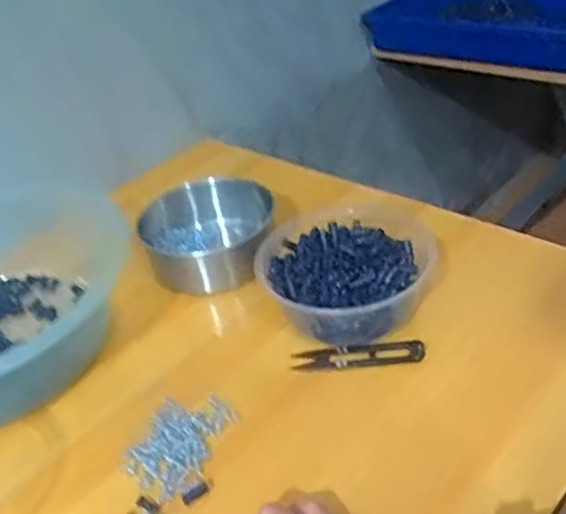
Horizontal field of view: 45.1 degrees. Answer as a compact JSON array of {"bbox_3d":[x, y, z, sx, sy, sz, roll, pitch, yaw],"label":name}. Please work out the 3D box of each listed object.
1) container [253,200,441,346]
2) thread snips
[{"bbox_3d":[0.055,0.019,0.571,0.139,0.076,0.129,-6,35,4],"label":"container"},{"bbox_3d":[0.058,0.077,0.526,0.100,0.016,0.022,-5,35,6],"label":"thread snips"}]

